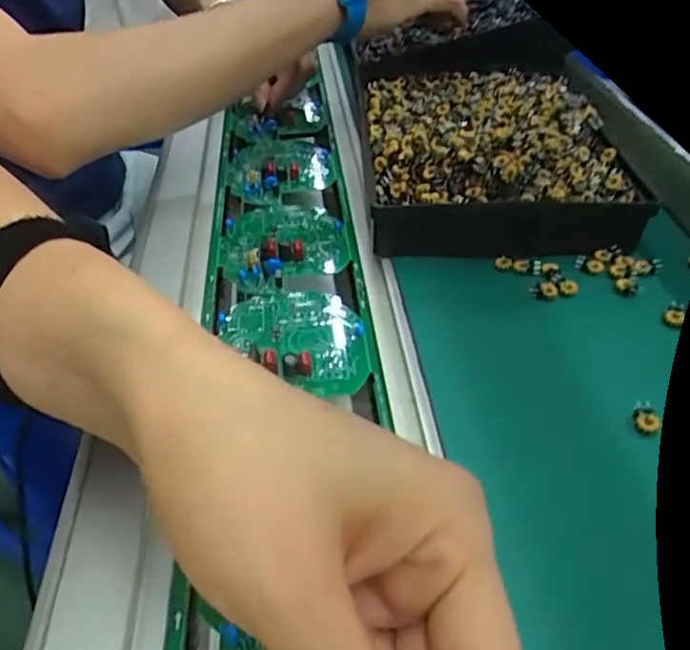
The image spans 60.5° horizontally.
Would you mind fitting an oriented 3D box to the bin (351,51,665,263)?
[{"bbox_3d":[0.091,-0.127,0.408,0.152,0.056,0.211,-1,40,0],"label":"bin"}]

